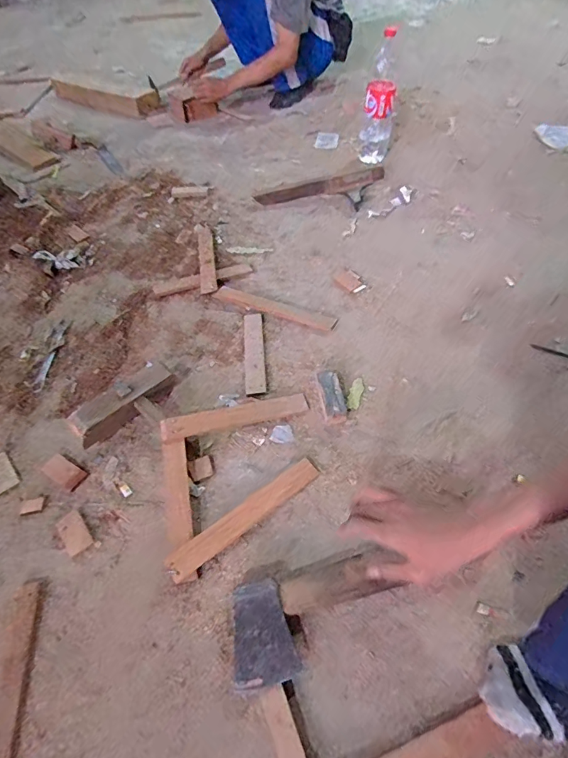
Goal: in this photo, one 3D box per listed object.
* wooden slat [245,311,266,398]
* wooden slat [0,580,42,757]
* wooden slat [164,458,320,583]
[{"bbox_3d":[-0.057,-0.055,0.836,0.037,0.013,0.212,-6,51,1],"label":"wooden slat"},{"bbox_3d":[-0.326,0.378,0.503,0.039,0.006,0.263,-10,51,-3],"label":"wooden slat"},{"bbox_3d":[-0.056,0.196,0.628,0.248,0.020,0.043,-33,56,-20],"label":"wooden slat"}]

